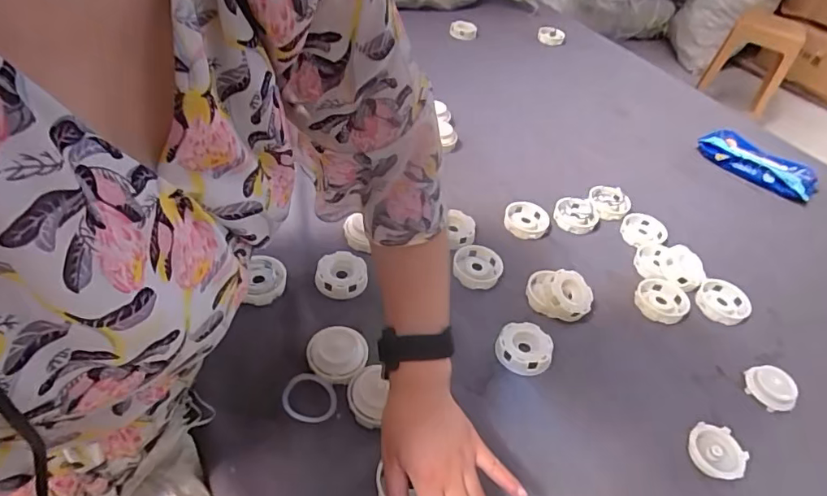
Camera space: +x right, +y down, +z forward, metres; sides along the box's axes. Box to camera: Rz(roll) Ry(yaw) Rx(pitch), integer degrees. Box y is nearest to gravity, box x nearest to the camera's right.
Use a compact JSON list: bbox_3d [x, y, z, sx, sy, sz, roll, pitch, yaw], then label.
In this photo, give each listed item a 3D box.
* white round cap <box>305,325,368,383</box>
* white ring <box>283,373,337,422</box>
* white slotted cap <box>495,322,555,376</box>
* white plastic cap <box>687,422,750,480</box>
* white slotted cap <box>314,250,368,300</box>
[{"bbox_3d":[-0.079,0.109,0.526,0.054,0.019,0.059,2,42,-2],"label":"white round cap"},{"bbox_3d":[-0.104,0.148,0.504,0.049,0.006,0.051,4,58,-7],"label":"white ring"},{"bbox_3d":[0.123,0.114,0.569,0.059,0.024,0.062,2,42,-2],"label":"white slotted cap"},{"bbox_3d":[0.303,0.207,0.512,0.049,0.023,0.054,-17,45,-21],"label":"white plastic cap"},{"bbox_3d":[-0.087,0.034,0.617,0.059,0.015,0.063,8,52,-11],"label":"white slotted cap"}]

